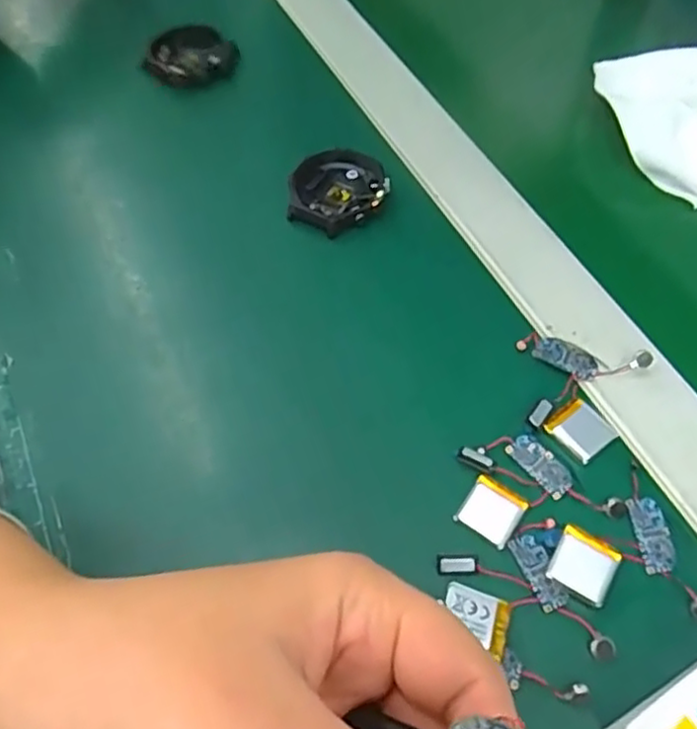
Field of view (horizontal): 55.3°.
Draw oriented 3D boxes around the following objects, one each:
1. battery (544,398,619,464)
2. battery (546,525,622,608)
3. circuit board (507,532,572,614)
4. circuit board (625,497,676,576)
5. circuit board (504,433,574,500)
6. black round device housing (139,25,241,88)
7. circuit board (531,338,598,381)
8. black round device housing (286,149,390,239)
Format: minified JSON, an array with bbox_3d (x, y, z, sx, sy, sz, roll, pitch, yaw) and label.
[{"bbox_3d":[0.096,0.027,0.273,0.021,0.004,0.022,-35,64,-18],"label":"battery"},{"bbox_3d":[0.086,0.074,0.244,0.022,0.006,0.022,28,63,18],"label":"battery"},{"bbox_3d":[0.071,0.076,0.245,0.012,0.004,0.027,-20,60,-11],"label":"circuit board"},{"bbox_3d":[0.115,0.064,0.251,0.013,0.004,0.028,-6,58,-2],"label":"circuit board"},{"bbox_3d":[0.077,0.040,0.267,0.012,0.004,0.028,-34,63,-18],"label":"circuit board"},{"bbox_3d":[-0.096,-0.189,0.409,0.048,0.012,0.048,-1,58,1],"label":"black round device housing"},{"bbox_3d":[0.096,-0.004,0.290,0.027,0.004,0.013,26,63,17],"label":"circuit board"},{"bbox_3d":[-0.007,-0.090,0.347,0.052,0.011,0.049,-1,58,1],"label":"black round device housing"}]

